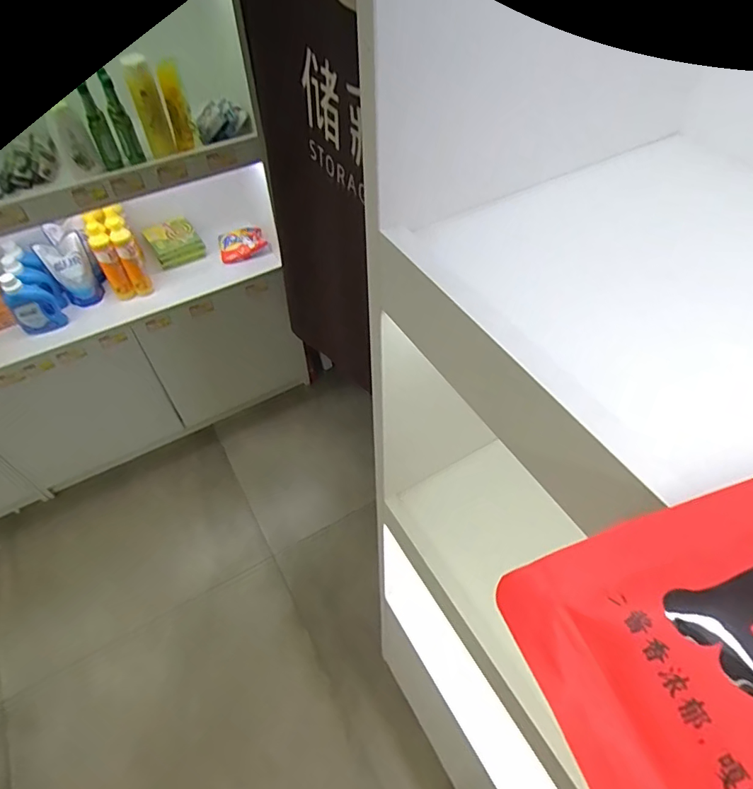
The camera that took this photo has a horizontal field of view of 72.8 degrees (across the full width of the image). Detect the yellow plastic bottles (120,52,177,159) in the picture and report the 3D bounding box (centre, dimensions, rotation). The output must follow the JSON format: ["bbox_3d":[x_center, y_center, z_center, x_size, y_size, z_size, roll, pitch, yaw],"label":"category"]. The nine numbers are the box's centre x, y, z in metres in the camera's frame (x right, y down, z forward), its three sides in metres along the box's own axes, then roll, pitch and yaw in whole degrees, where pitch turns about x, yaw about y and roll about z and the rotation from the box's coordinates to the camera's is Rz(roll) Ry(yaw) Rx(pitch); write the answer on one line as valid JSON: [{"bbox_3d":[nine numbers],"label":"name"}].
[{"bbox_3d":[-0.464,-0.584,1.043,0.052,0.176,0.056,-20,53,-14],"label":"yellow plastic bottles"}]

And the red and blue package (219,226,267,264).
[{"bbox_3d":[-0.385,-0.432,1.467,0.129,0.077,0.054,-17,53,-12],"label":"red and blue package"}]

